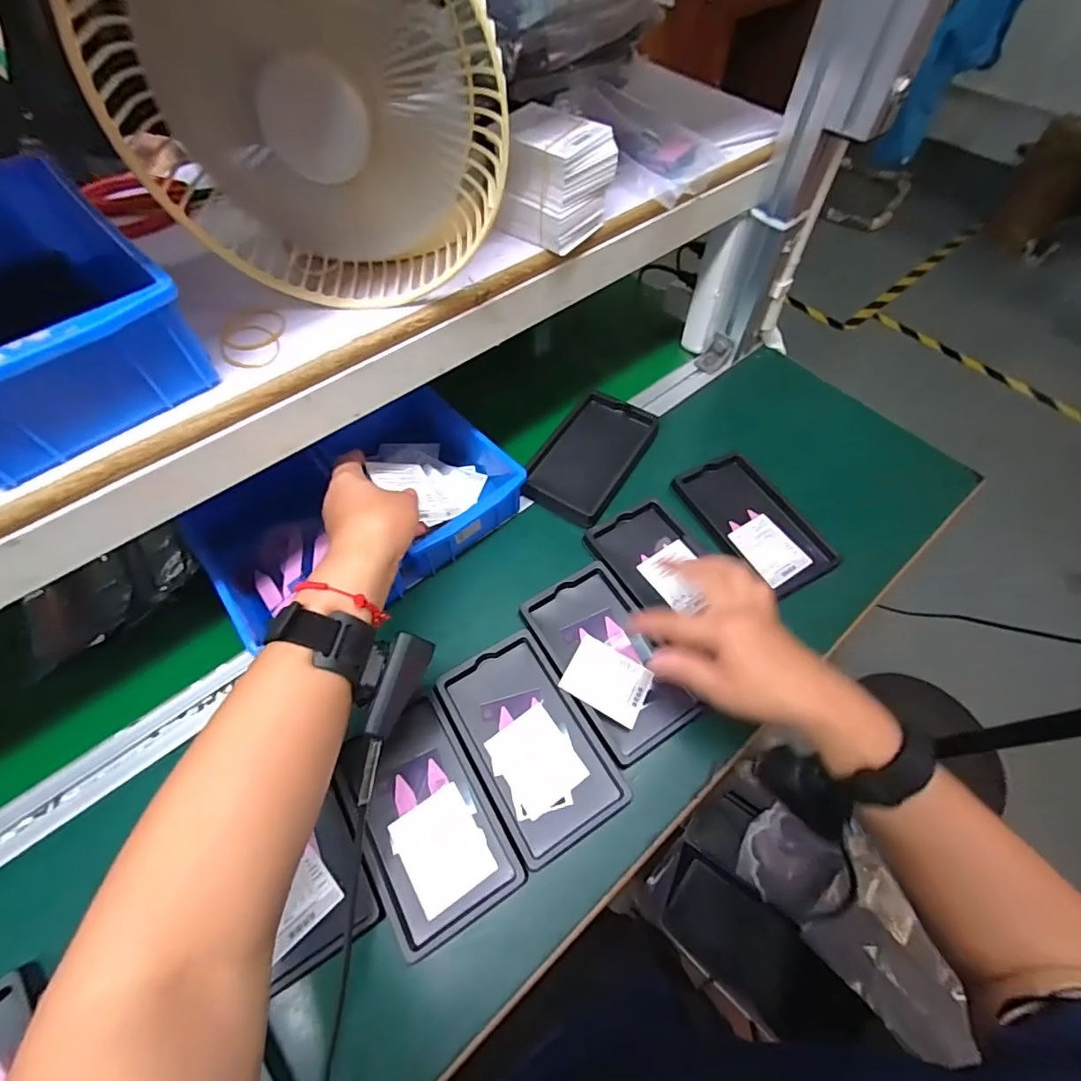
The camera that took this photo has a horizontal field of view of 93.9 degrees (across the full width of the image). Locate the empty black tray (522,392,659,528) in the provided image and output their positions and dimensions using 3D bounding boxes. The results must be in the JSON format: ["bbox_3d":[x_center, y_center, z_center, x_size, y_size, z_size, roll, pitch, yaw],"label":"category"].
[{"bbox_3d":[0.058,-0.096,0.548,0.094,0.028,0.162,31,63,17],"label":"empty black tray"}]

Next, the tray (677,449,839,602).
[{"bbox_3d":[0.221,-0.020,0.527,0.097,0.023,0.158,-24,61,-14],"label":"tray"}]

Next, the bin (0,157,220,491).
[{"bbox_3d":[-0.290,-0.123,0.278,0.189,0.063,0.122,38,66,21],"label":"bin"}]

